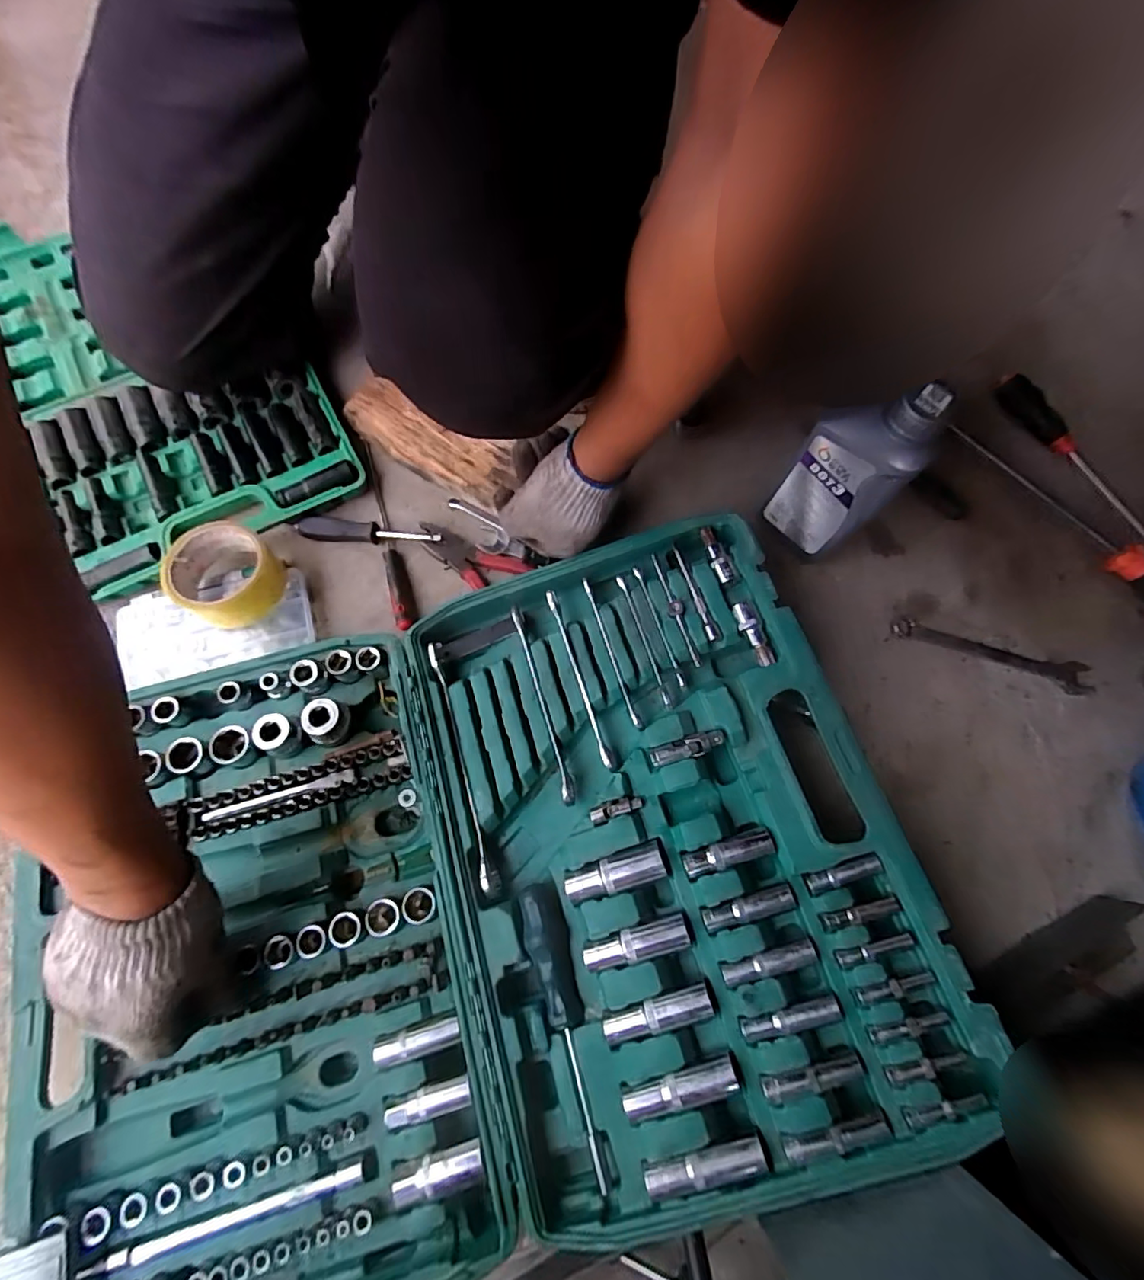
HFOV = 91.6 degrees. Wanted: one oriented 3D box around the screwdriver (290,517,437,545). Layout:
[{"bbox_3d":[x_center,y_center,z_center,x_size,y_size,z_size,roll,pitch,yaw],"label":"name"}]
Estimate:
[{"bbox_3d":[-0.208,-0.108,0.566,0.148,0.019,0.023,6,74,1],"label":"screwdriver"}]

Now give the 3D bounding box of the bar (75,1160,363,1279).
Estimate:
[{"bbox_3d":[-0.224,0.382,0.365,0.170,0.012,0.013,-16,75,-5],"label":"bar"}]

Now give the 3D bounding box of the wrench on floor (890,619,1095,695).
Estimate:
[{"bbox_3d":[0.414,0.016,0.546,0.193,0.012,0.032,14,74,3],"label":"wrench on floor"}]

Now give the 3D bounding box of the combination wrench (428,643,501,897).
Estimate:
[{"bbox_3d":[-0.096,0.104,0.480,0.011,0.030,0.220,-16,75,-5],"label":"combination wrench"}]

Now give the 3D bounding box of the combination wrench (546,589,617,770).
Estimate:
[{"bbox_3d":[0.006,0.031,0.483,0.011,0.019,0.165,-19,75,-6],"label":"combination wrench"}]

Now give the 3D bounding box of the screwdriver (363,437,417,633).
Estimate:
[{"bbox_3d":[-0.191,-0.110,0.566,0.020,0.017,0.218,-17,75,-5],"label":"screwdriver"}]

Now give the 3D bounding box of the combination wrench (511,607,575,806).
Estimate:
[{"bbox_3d":[-0.026,0.050,0.470,0.011,0.019,0.175,-16,75,-5],"label":"combination wrench"}]

